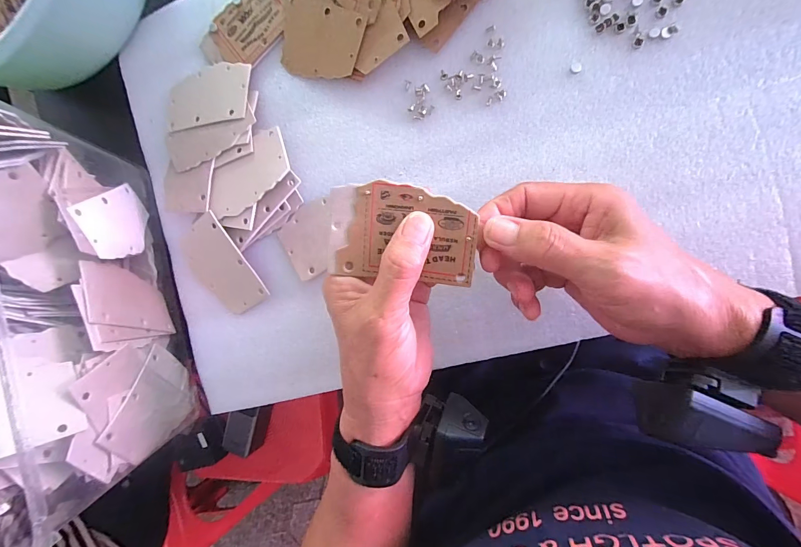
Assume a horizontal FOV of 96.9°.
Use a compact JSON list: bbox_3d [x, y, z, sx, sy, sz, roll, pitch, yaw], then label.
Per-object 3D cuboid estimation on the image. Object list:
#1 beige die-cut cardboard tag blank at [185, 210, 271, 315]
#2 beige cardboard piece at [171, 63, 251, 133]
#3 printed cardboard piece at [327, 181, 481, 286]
[{"bbox_3d":[-0.156,-0.005,0.310,0.055,0.006,0.084,-31,97,25],"label":"beige die-cut cardboard tag blank"},{"bbox_3d":[-0.167,-0.153,0.308,0.082,0.004,0.054,-4,82,17],"label":"beige cardboard piece"},{"bbox_3d":[0.001,-0.022,0.202,0.082,0.005,0.054,4,102,6],"label":"printed cardboard piece"}]

